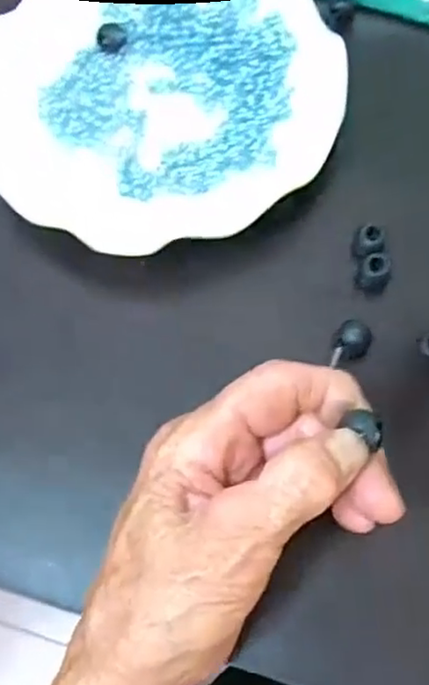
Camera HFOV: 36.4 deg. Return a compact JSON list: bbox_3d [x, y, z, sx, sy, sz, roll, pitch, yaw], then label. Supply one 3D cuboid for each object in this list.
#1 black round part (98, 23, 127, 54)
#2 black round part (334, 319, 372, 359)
[{"bbox_3d":[-0.055,-0.164,0.350,0.014,0.006,0.015,-1,67,2],"label":"black round part"},{"bbox_3d":[0.060,-0.001,0.286,0.015,0.014,0.015,-1,67,2],"label":"black round part"}]

